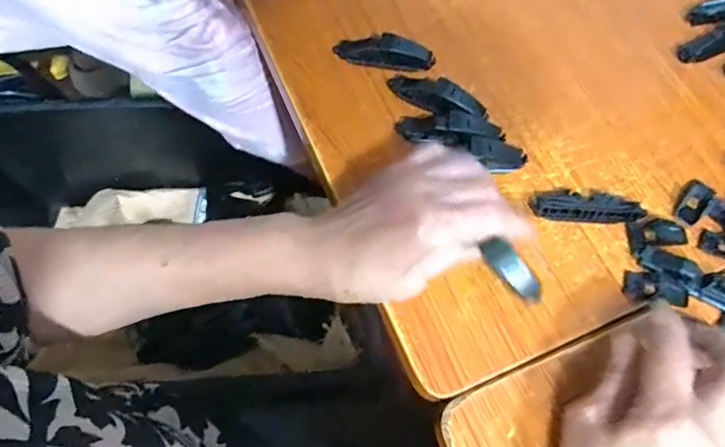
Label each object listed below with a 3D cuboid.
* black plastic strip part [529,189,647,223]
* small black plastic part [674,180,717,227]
[{"bbox_3d":[0.164,-0.012,0.389,0.079,0.014,0.023,5,65,1],"label":"black plastic strip part"},{"bbox_3d":[0.247,-0.016,0.395,0.018,0.009,0.036,36,69,14],"label":"small black plastic part"}]

